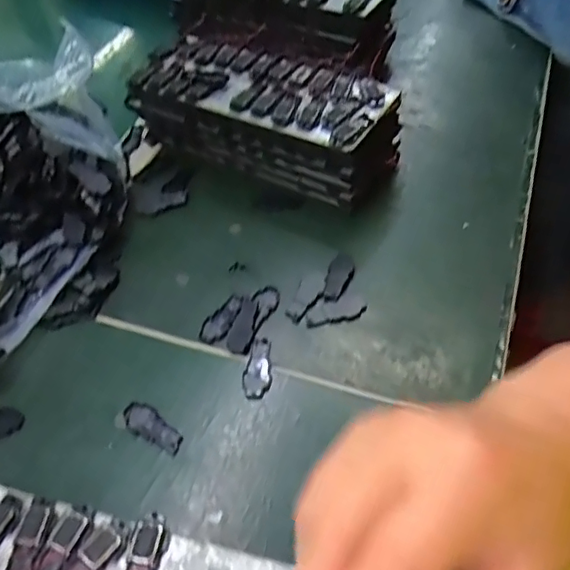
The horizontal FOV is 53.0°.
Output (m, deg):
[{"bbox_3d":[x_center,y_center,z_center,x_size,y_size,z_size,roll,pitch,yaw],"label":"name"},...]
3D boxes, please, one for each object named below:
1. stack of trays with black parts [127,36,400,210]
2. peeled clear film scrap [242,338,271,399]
[{"bbox_3d":[-0.011,-0.133,0.447,0.210,0.063,0.093,25,56,22],"label":"stack of trays with black parts"},{"bbox_3d":[-0.016,0.048,0.337,0.016,0.004,0.039,0,50,3],"label":"peeled clear film scrap"}]

